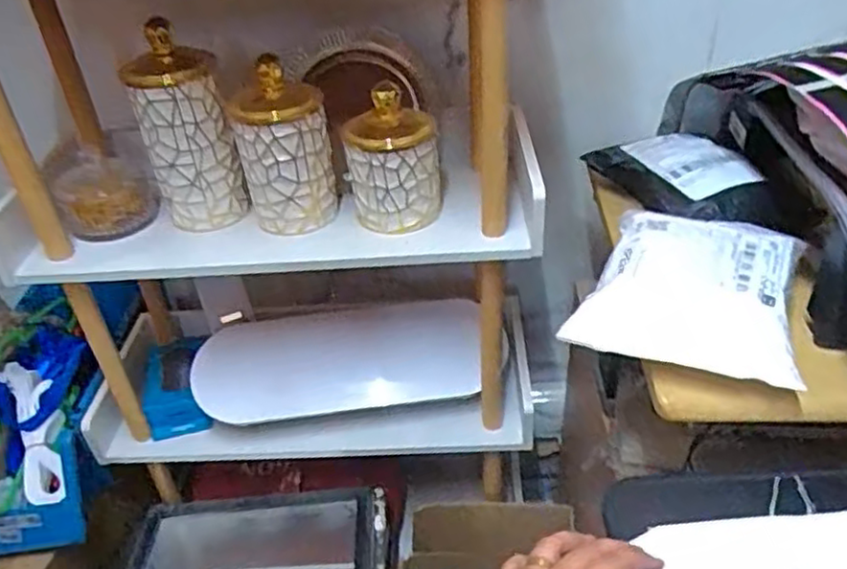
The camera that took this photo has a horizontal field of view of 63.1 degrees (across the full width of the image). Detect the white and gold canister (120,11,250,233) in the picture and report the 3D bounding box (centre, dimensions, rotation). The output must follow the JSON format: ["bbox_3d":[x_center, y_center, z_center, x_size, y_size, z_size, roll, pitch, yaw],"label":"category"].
[{"bbox_3d":[-0.263,-0.162,0.768,0.091,0.216,0.082,-20,38,-20],"label":"white and gold canister"}]

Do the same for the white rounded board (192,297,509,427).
[{"bbox_3d":[-0.104,0.100,0.933,0.402,0.031,0.146,-8,72,2],"label":"white rounded board"}]

